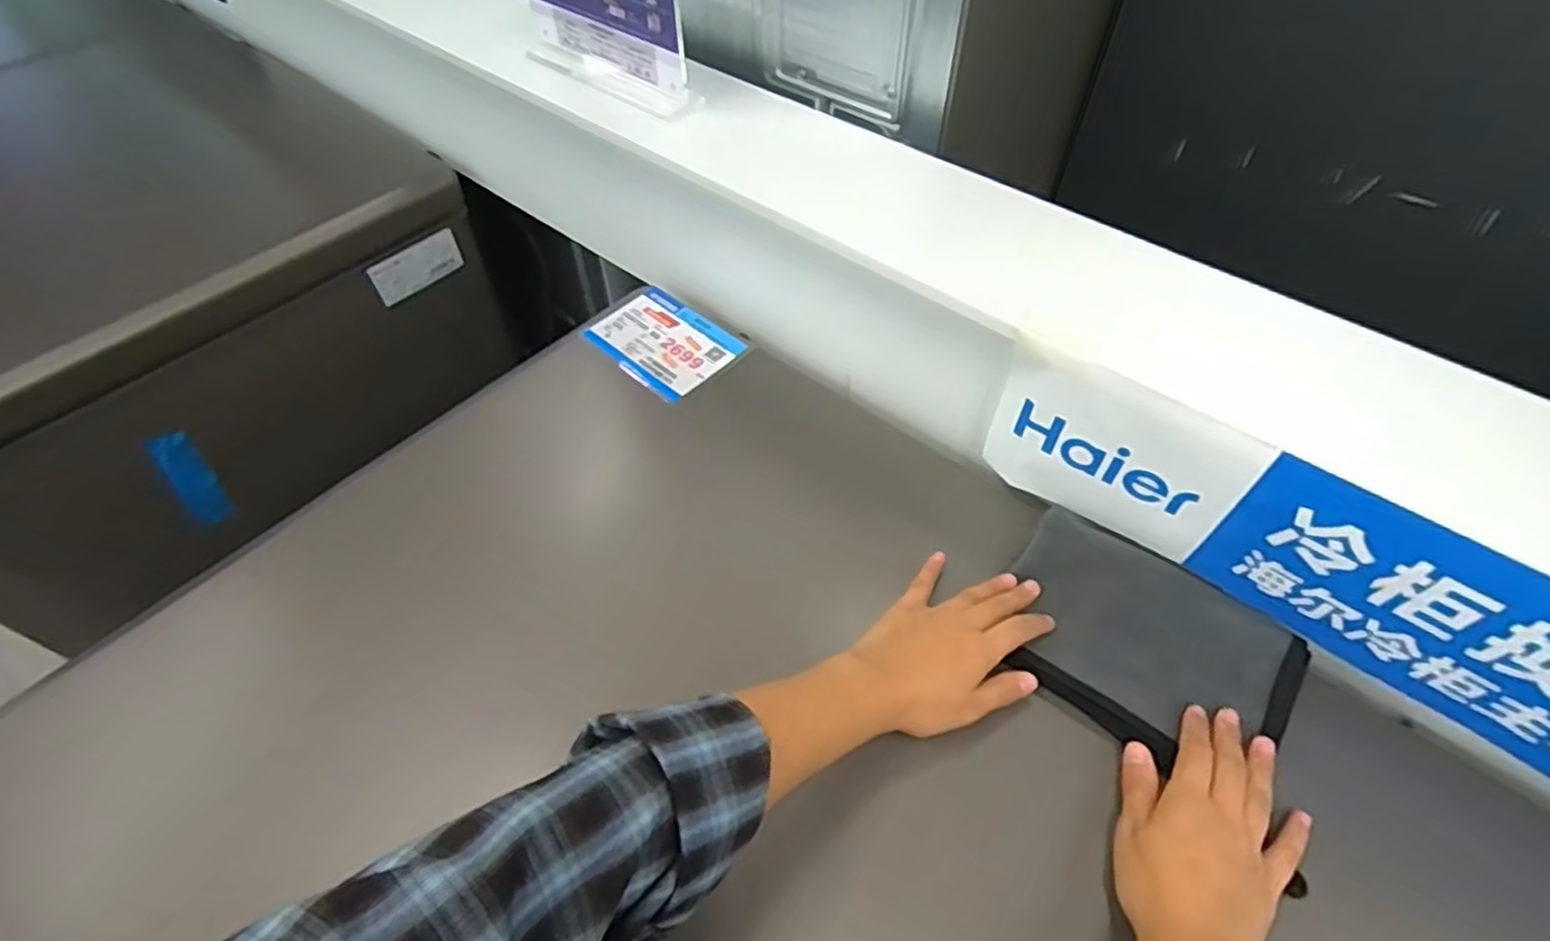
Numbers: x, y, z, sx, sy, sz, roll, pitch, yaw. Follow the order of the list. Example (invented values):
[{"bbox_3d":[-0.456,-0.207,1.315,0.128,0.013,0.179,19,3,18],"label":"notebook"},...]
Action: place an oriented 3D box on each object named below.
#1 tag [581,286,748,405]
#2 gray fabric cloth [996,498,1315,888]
[{"bbox_3d":[-0.110,-0.128,0.709,0.137,0.010,0.102,34,60,26],"label":"tag"},{"bbox_3d":[0.260,0.122,0.501,0.188,0.015,0.140,32,59,22],"label":"gray fabric cloth"}]

